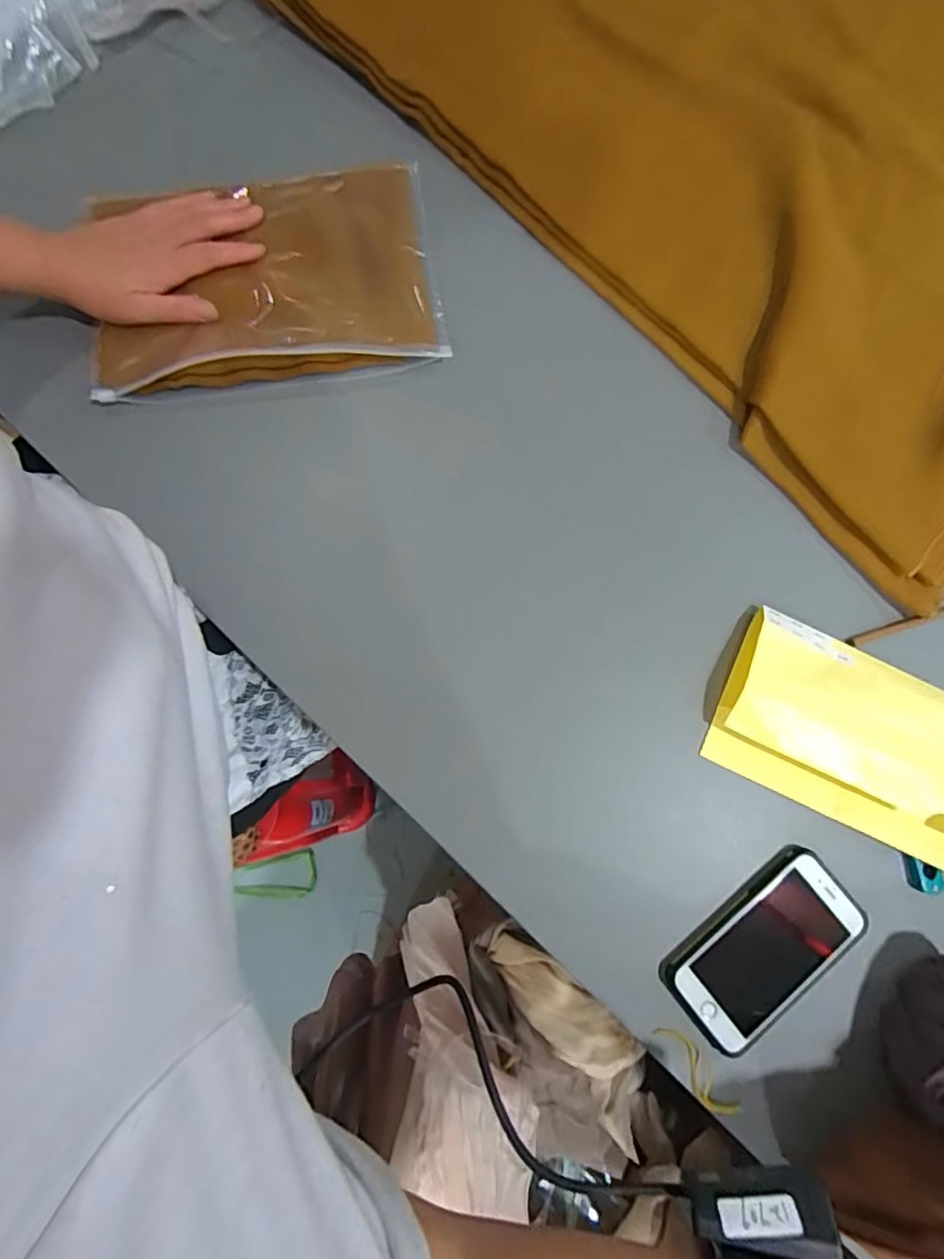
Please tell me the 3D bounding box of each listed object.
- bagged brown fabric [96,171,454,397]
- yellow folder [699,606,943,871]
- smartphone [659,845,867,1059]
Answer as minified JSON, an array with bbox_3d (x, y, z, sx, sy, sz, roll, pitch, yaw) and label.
[{"bbox_3d":[-0.175,-0.292,0.462,0.278,0.027,0.192,-10,80,-3],"label":"bagged brown fabric"},{"bbox_3d":[0.289,0.079,0.409,0.196,0.016,0.128,26,80,4],"label":"yellow folder"},{"bbox_3d":[0.207,0.224,0.388,0.142,0.010,0.075,-38,83,-7],"label":"smartphone"}]

